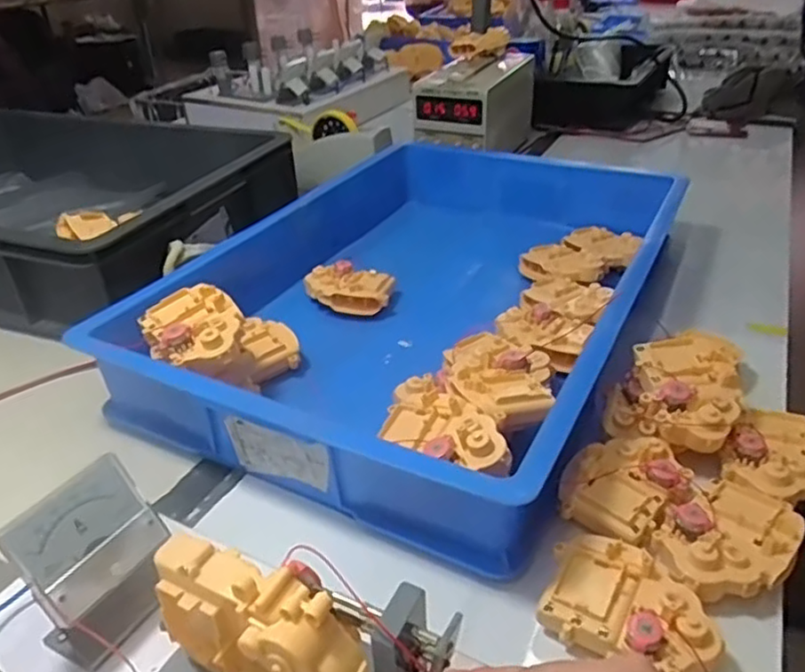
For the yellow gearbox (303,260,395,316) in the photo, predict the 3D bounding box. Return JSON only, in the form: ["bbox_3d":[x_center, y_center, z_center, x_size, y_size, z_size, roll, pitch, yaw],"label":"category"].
[{"bbox_3d":[-0.059,-0.054,0.728,0.095,0.029,0.061,6,34,11],"label":"yellow gearbox"}]

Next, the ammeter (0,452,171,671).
[{"bbox_3d":[-0.151,0.114,0.327,0.044,0.075,0.065,20,38,29],"label":"ammeter"}]

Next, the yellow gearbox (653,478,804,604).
[{"bbox_3d":[0.217,0.131,0.426,0.098,0.023,0.065,-19,37,-26],"label":"yellow gearbox"}]

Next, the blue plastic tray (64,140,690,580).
[{"bbox_3d":[0.037,-0.059,0.686,0.399,0.102,0.566,15,36,24],"label":"blue plastic tray"}]

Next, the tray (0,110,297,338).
[{"bbox_3d":[-0.532,-0.185,0.895,0.678,0.120,0.395,10,35,17],"label":"tray"}]

